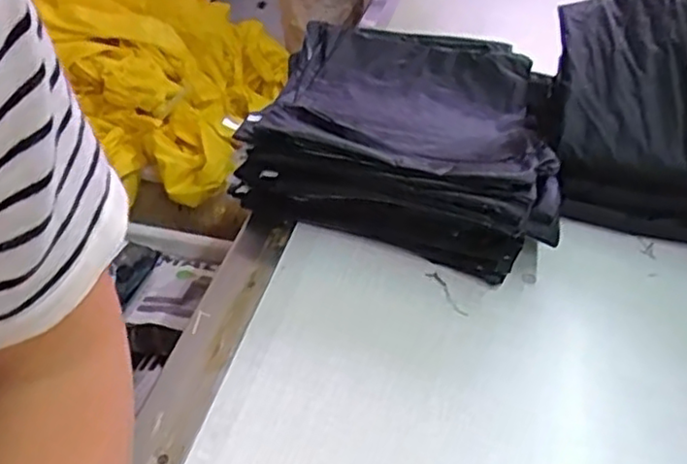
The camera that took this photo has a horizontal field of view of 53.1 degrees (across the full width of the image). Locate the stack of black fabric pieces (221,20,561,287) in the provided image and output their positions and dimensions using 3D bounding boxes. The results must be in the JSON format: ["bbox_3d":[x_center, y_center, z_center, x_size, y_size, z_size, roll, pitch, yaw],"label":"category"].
[{"bbox_3d":[0.077,-0.132,0.786,0.322,0.076,0.378,13,40,6],"label":"stack of black fabric pieces"}]

